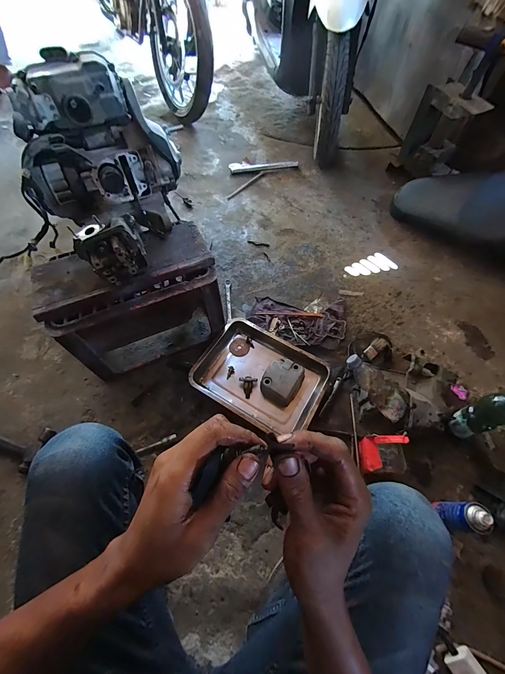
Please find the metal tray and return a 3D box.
[{"bbox_3d":[0.025,0.110,0.824,0.347,0.050,0.252,26,64,15],"label":"metal tray"}]

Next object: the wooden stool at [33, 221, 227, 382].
[{"bbox_3d":[-0.310,-0.090,0.826,0.410,0.311,0.255,-20,64,-11],"label":"wooden stool"}]

